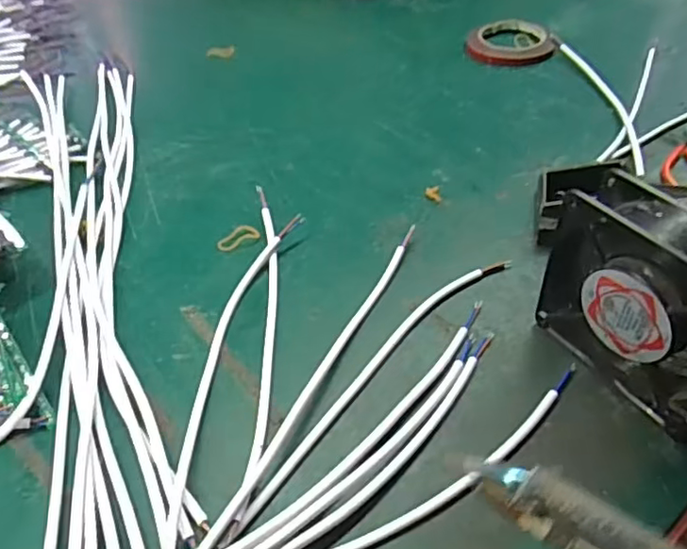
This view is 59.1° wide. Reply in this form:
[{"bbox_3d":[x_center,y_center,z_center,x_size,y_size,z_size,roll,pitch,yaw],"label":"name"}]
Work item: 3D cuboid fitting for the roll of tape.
[{"bbox_3d":[0.200,-0.285,0.742,0.093,0.015,0.093,-3,44,3],"label":"roll of tape"}]

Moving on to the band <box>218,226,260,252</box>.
[{"bbox_3d":[-0.091,-0.033,0.519,0.035,0.006,0.022,-22,46,-17],"label":"band"}]

